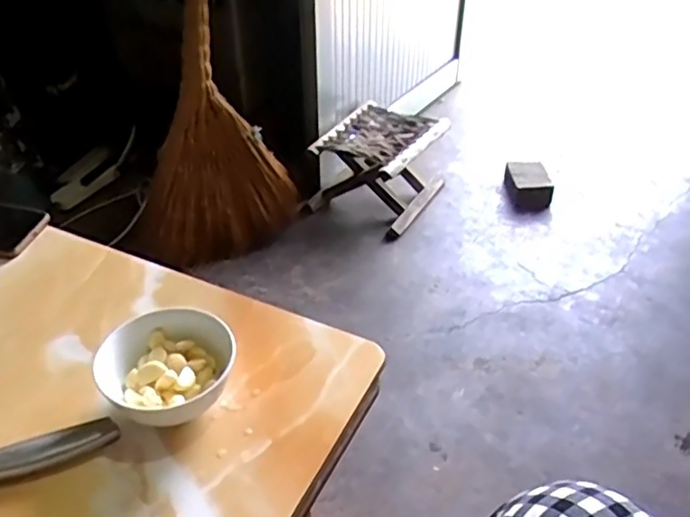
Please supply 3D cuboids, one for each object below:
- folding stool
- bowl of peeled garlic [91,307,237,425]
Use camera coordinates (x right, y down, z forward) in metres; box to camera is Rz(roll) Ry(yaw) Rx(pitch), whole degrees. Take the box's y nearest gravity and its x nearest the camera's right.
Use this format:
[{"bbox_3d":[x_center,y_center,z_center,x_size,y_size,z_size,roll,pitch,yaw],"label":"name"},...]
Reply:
[{"bbox_3d":[0.075,-0.207,1.442,0.238,0.152,0.279,18,43,22],"label":"folding stool"},{"bbox_3d":[-0.146,0.096,0.543,0.107,0.055,0.096,-9,40,-10],"label":"bowl of peeled garlic"}]

